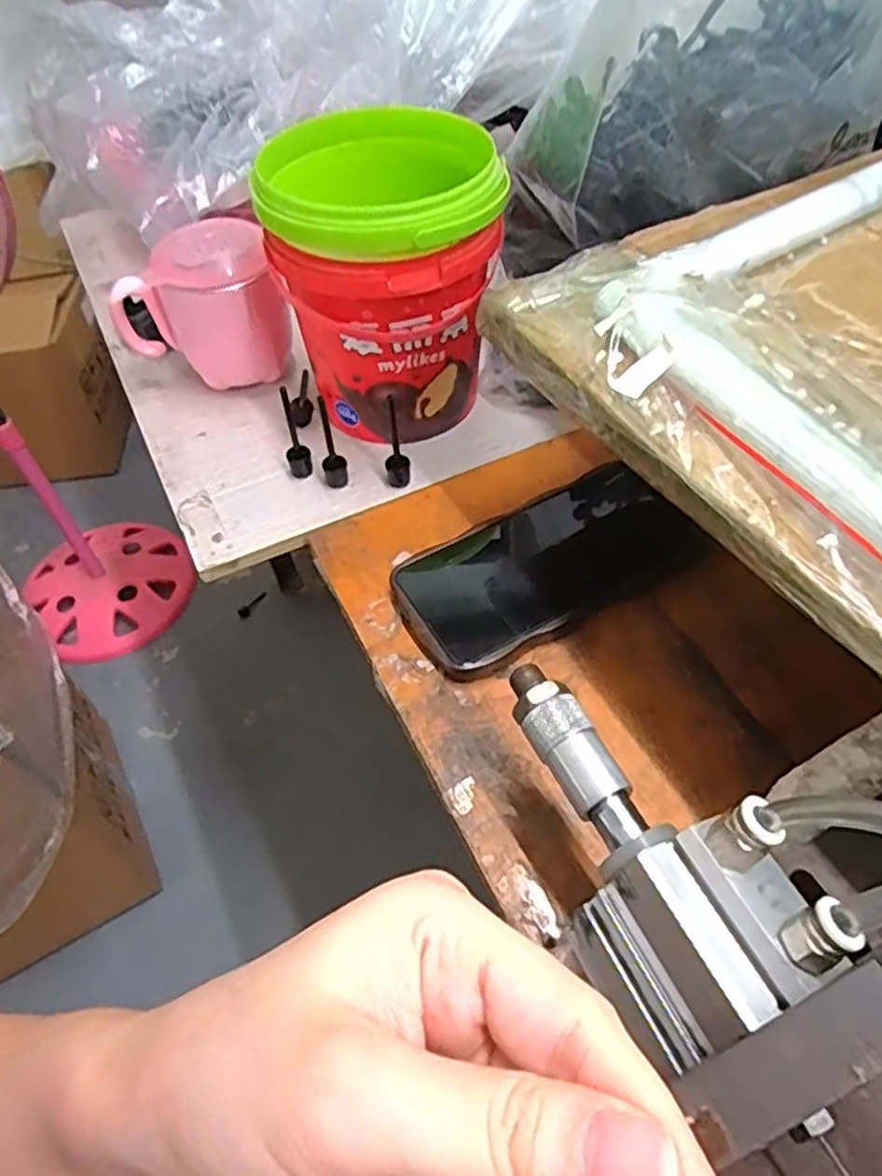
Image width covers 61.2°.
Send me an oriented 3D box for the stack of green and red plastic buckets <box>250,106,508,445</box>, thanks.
[{"bbox_3d":[-0.035,-0.183,0.454,0.120,0.147,0.135,-14,53,-7],"label":"stack of green and red plastic buckets"}]

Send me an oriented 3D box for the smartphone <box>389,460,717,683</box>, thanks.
[{"bbox_3d":[0.057,-0.013,0.403,0.162,0.009,0.079,-25,55,-16],"label":"smartphone"}]

